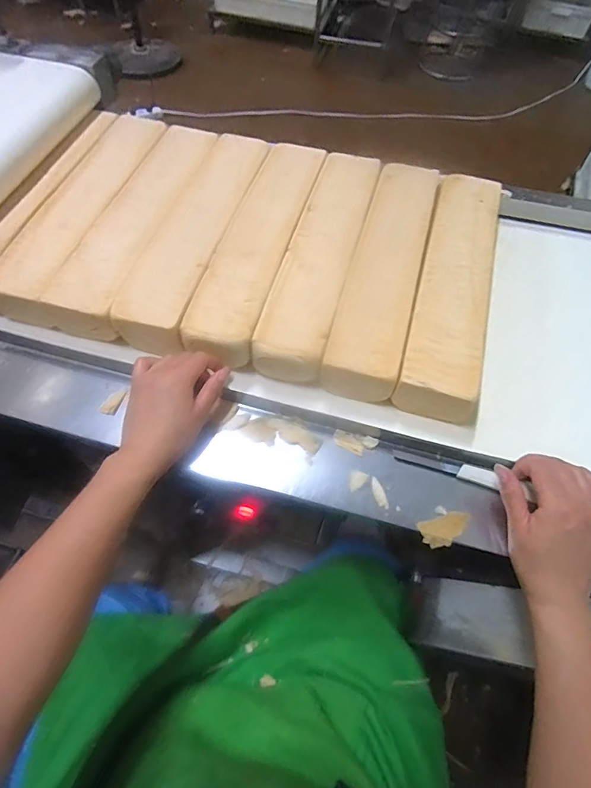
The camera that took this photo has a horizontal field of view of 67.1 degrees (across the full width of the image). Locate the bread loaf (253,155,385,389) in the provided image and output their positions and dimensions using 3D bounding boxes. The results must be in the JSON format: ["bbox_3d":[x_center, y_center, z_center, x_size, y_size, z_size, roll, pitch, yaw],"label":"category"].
[{"bbox_3d":[0.034,-0.167,0.550,0.076,0.048,0.360,15,59,6],"label":"bread loaf"}]

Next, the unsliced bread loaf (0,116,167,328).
[{"bbox_3d":[-0.269,-0.241,0.590,0.093,0.062,0.360,14,59,5],"label":"unsliced bread loaf"}]

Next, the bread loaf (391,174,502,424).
[{"bbox_3d":[0.188,-0.131,0.532,0.077,0.055,0.335,15,59,6],"label":"bread loaf"}]

